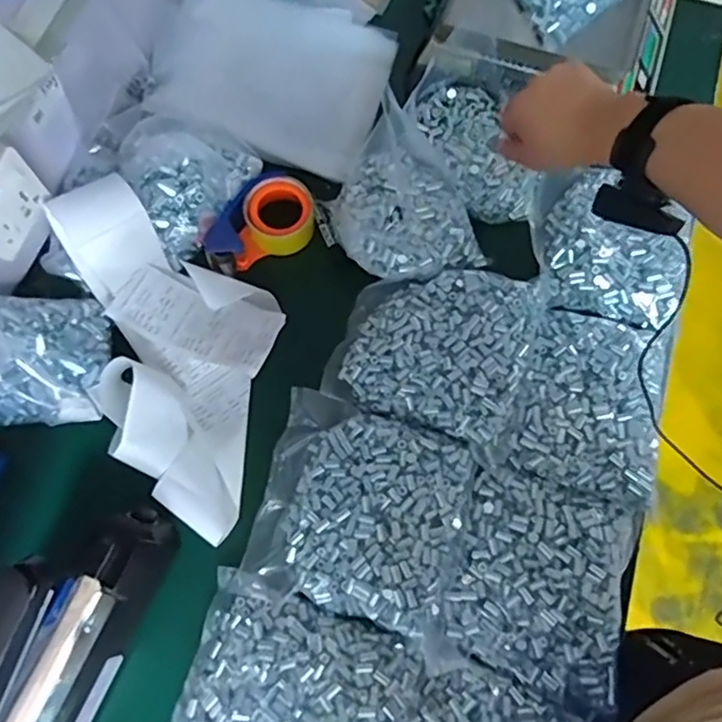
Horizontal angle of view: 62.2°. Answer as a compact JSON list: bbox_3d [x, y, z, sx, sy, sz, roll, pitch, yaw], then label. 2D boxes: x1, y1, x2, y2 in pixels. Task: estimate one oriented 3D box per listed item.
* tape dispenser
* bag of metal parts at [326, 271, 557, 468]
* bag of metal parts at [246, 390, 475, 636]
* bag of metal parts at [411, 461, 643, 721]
[{"bbox_3d":[-0.121,-0.161,0.719,0.084,0.074,0.144,37,75,11],"label":"tape dispenser"},{"bbox_3d":[0.086,-0.020,0.682,0.212,0.043,0.202,22,73,7],"label":"bag of metal parts"},{"bbox_3d":[0.002,0.149,0.619,0.206,0.043,0.204,15,72,4],"label":"bag of metal parts"},{"bbox_3d":[0.172,0.218,0.592,0.176,0.033,0.203,19,72,7],"label":"bag of metal parts"}]

